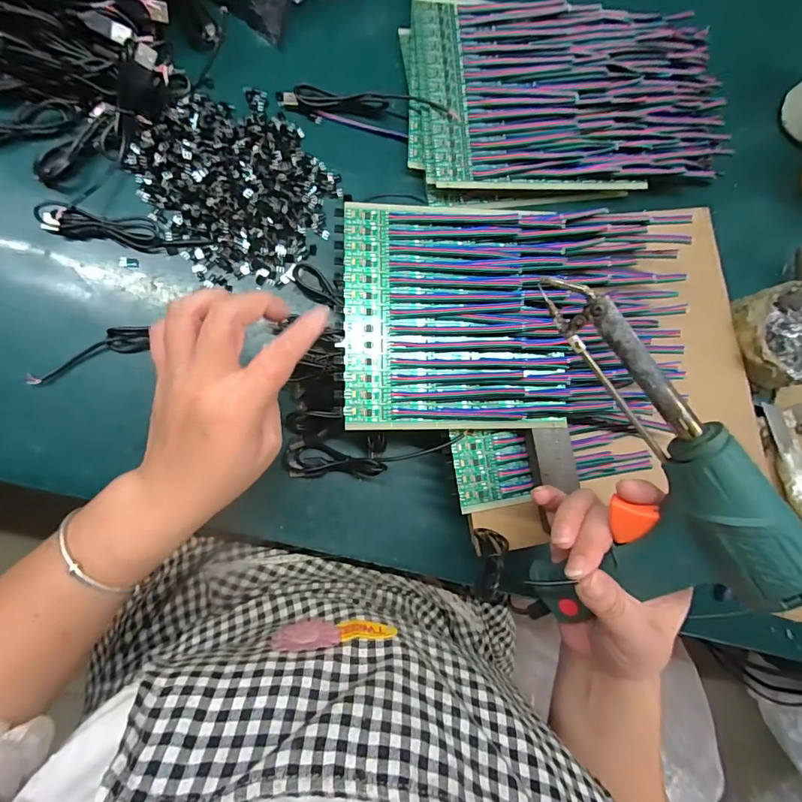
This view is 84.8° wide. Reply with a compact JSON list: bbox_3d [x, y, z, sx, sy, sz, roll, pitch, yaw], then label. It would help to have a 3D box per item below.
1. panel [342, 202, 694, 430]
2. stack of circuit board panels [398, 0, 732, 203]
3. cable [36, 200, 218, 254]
[{"bbox_3d":[0.083,-0.063,0.320,0.245,0.025,0.162,0,87,-7],"label":"panel"},{"bbox_3d":[0.154,-0.266,0.391,0.294,0.027,0.169,-3,87,-7],"label":"stack of circuit board panels"},{"bbox_3d":[-0.210,-0.131,0.335,0.113,0.016,0.025,9,86,-6],"label":"cable"}]

